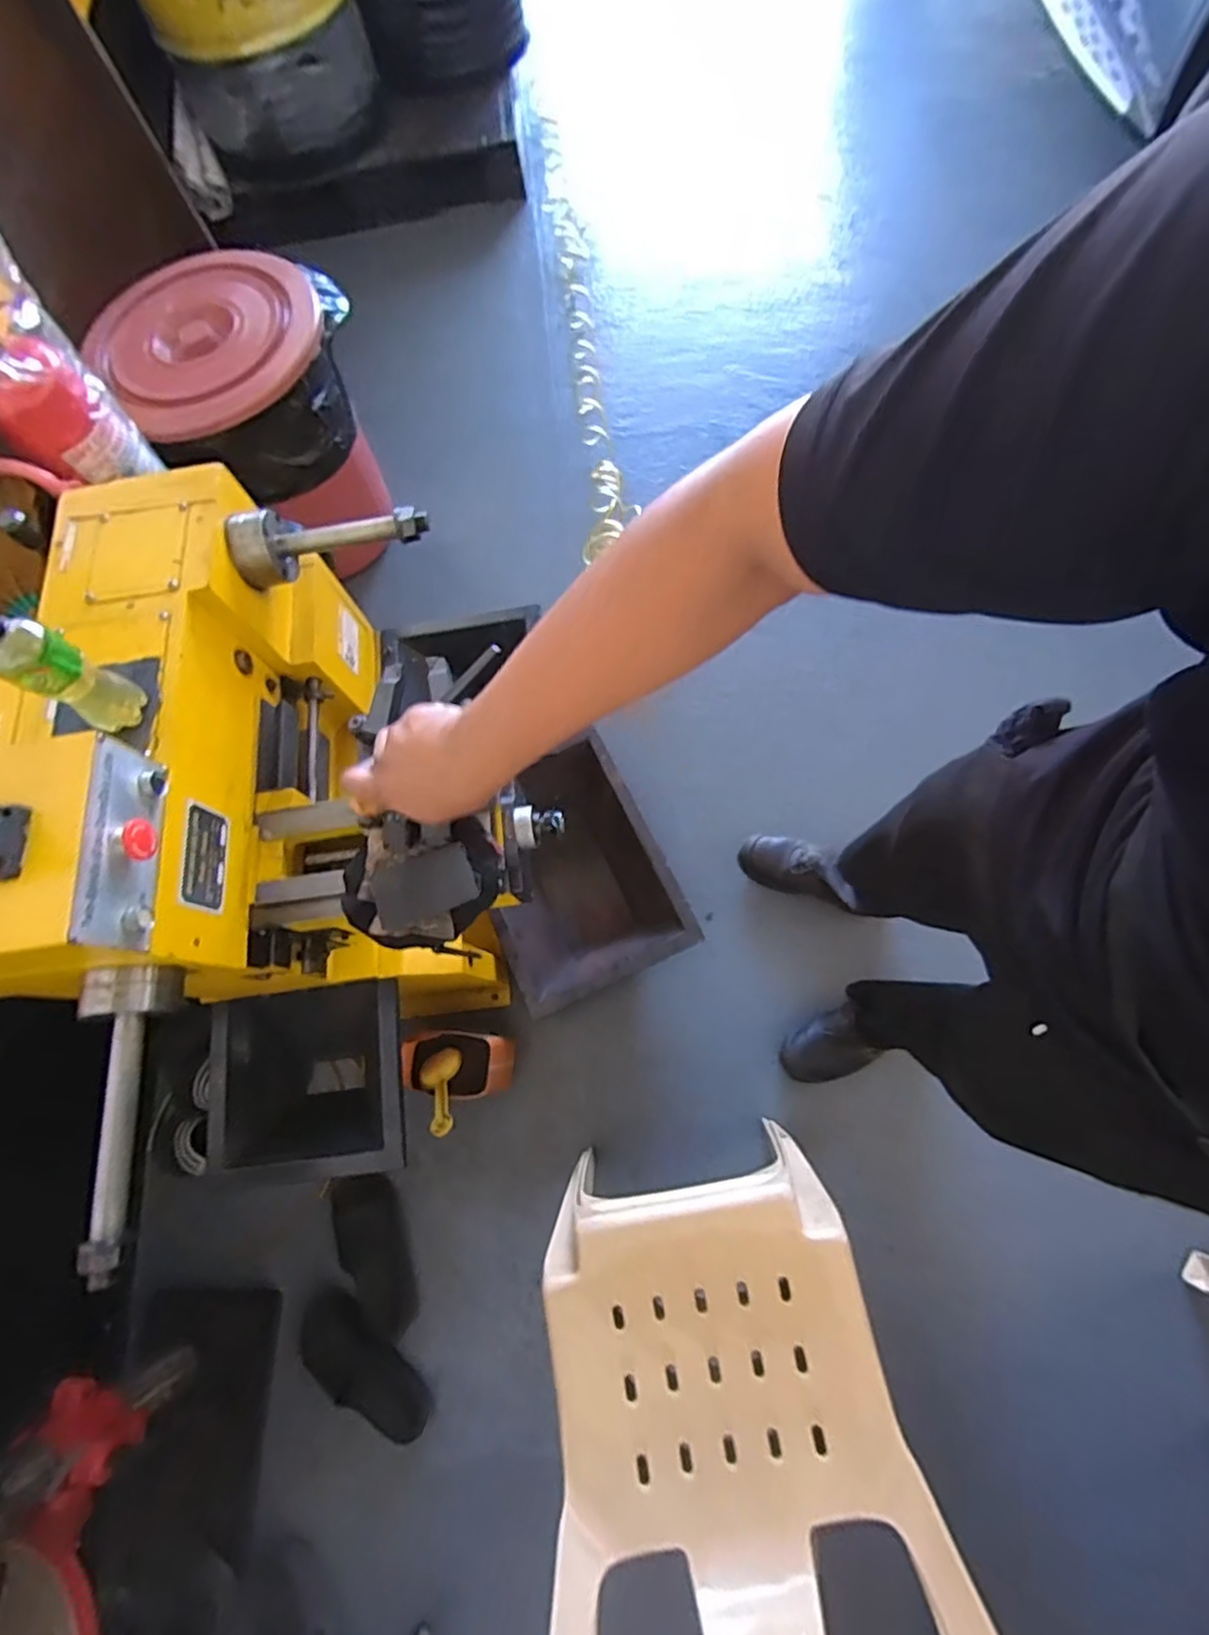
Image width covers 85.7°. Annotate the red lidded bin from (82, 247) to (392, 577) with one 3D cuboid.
[{"bbox_3d":[-0.716,-0.870,1.398,0.408,0.407,0.474,41,80,16],"label":"red lidded bin"}]

